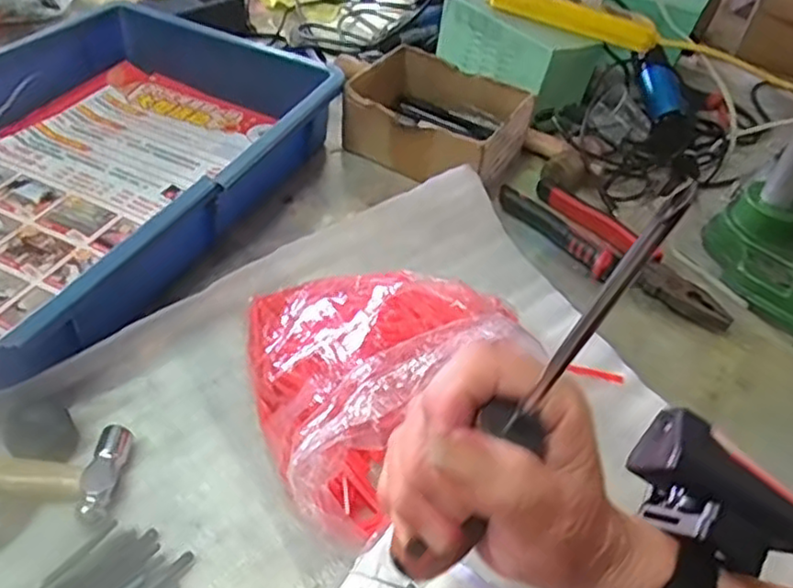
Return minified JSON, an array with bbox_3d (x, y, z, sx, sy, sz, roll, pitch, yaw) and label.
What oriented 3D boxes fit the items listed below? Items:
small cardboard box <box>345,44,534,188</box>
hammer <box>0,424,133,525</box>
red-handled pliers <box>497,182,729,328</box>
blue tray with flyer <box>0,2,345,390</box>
[{"bbox_3d":[0.036,-0.177,0.699,0.174,0.065,0.127,28,48,20],"label":"small cardboard box"},{"bbox_3d":[-0.244,0.097,0.412,0.152,0.027,0.059,7,44,1],"label":"hammer"},{"bbox_3d":[0.189,-0.037,0.602,0.058,0.025,0.218,-32,56,-33],"label":"red-handled pliers"},{"bbox_3d":[-0.272,-0.121,0.600,0.315,0.072,0.423,26,47,19],"label":"blue tray with flyer"}]

